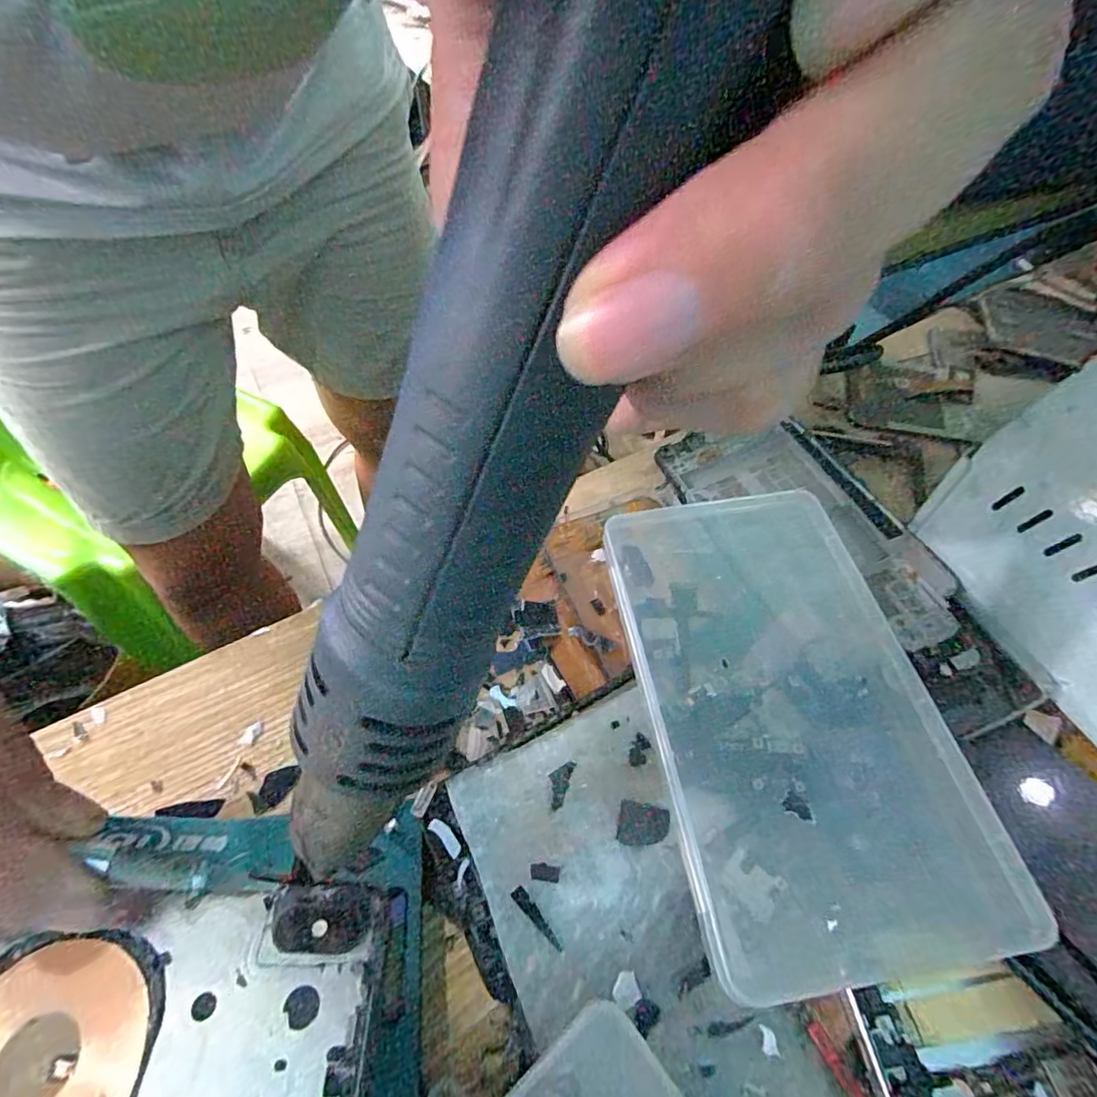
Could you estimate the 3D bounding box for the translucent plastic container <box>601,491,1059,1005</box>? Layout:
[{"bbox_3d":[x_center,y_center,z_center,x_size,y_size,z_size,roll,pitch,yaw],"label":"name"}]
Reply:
[{"bbox_3d":[0.087,0.054,0.219,0.096,0.031,0.187,-7,54,-6],"label":"translucent plastic container"}]

